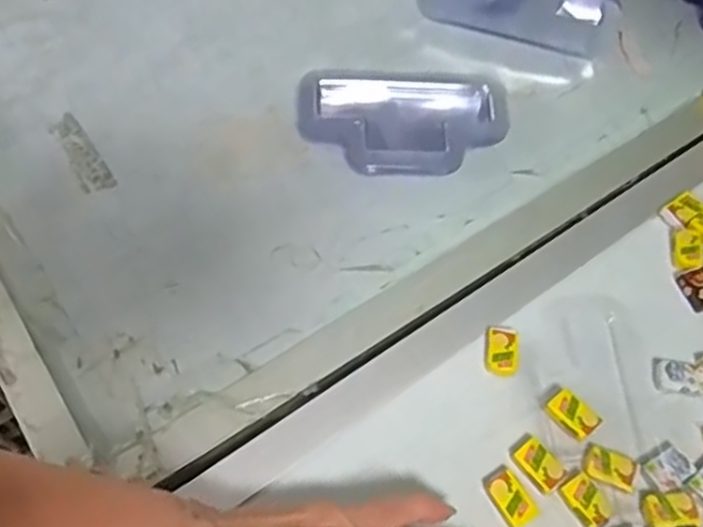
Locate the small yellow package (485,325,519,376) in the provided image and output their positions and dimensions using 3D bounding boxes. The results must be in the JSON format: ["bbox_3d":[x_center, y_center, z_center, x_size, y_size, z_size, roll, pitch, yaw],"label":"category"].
[{"bbox_3d":[0.085,0.049,0.395,0.018,0.007,0.028,4,59,-1],"label":"small yellow package"}]

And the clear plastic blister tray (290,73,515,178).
[{"bbox_3d":[0.035,-0.095,0.469,0.136,0.029,0.077,-3,60,-5],"label":"clear plastic blister tray"}]

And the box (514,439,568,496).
[{"bbox_3d":[0.099,0.107,0.366,0.017,0.004,0.026,-33,67,-20],"label":"box"}]

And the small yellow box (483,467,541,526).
[{"bbox_3d":[0.082,0.121,0.358,0.019,0.006,0.029,-28,65,-18],"label":"small yellow box"}]

